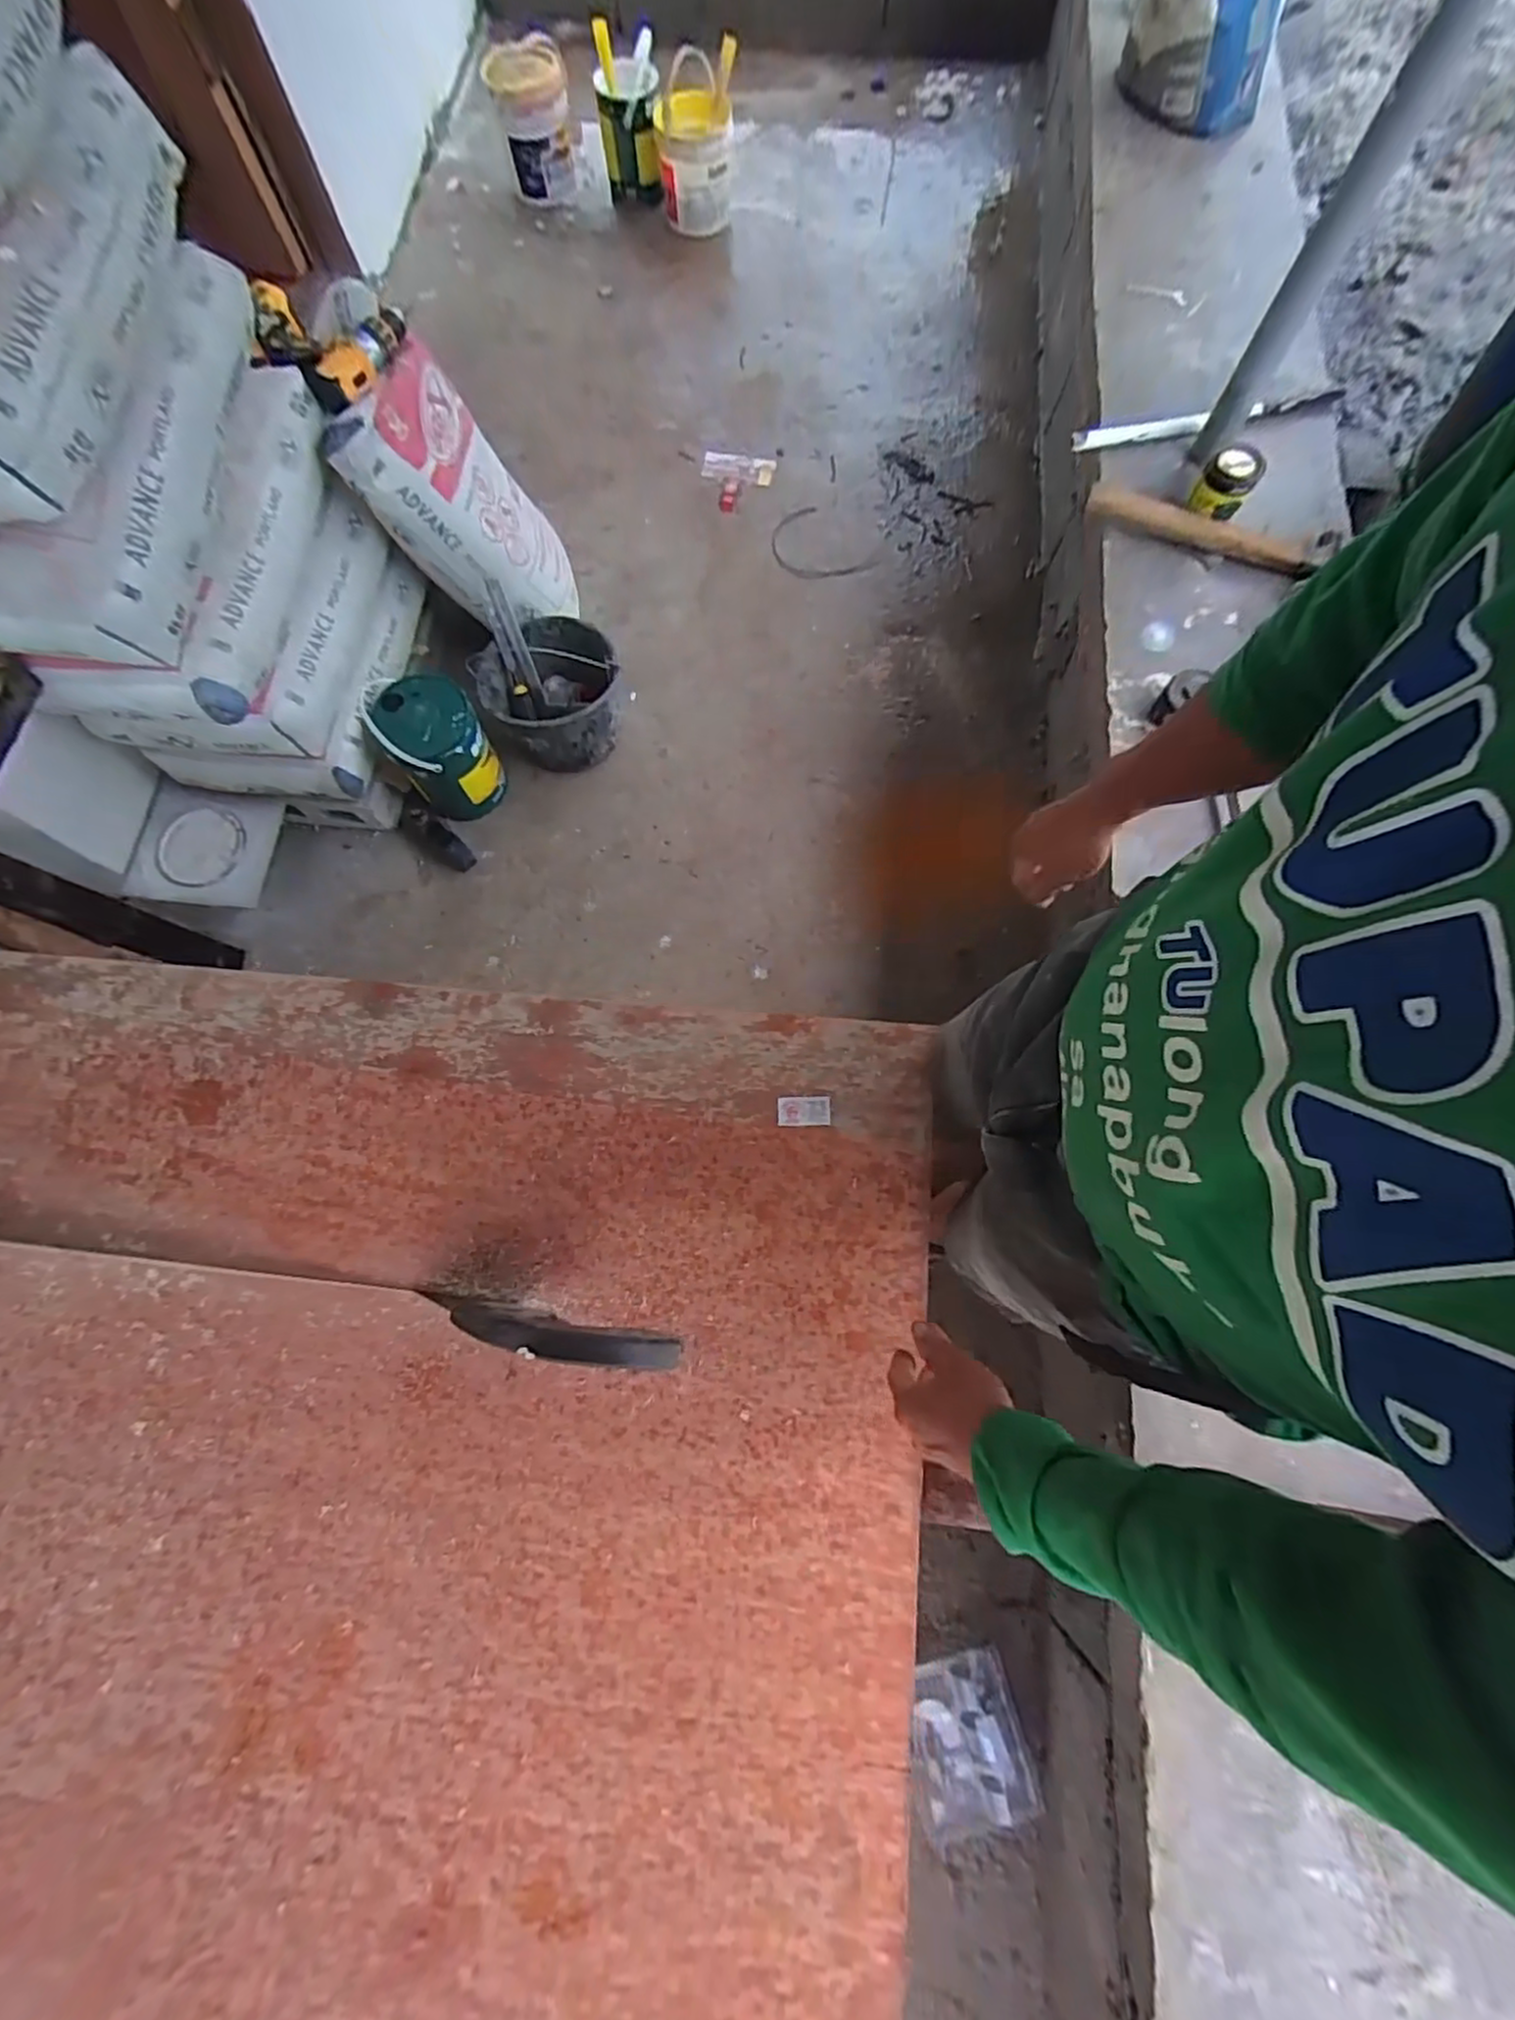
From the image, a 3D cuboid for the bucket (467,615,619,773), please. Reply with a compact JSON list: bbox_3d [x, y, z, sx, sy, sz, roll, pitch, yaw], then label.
[{"bbox_3d":[-0.398,-0.614,1.415,0.252,0.200,0.237,-1,78,3],"label":"bucket"}]

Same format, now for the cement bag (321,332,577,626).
[{"bbox_3d":[-0.534,-0.932,1.314,0.129,0.483,0.300,4,79,25],"label":"cement bag"}]

